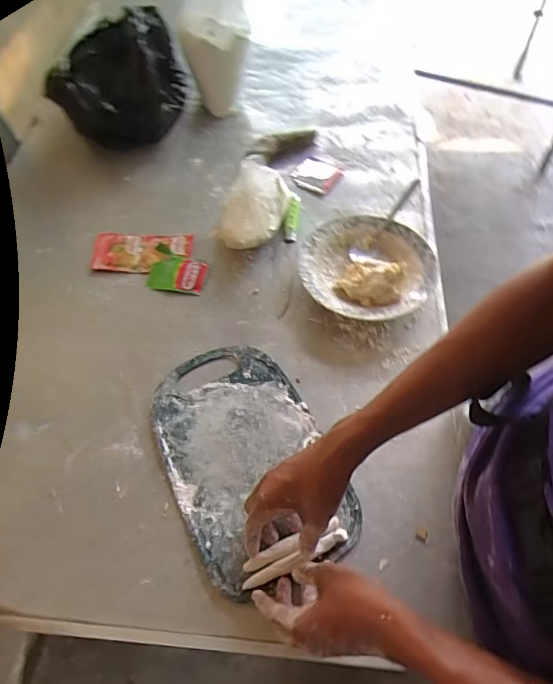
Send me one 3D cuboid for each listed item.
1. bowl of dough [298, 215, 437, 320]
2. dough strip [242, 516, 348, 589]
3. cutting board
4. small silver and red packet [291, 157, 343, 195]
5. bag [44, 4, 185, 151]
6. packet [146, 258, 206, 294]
[{"bbox_3d":[0.135,-0.112,0.680,0.195,0.049,0.186,-2,60,3],"label":"bowl of dough"},{"bbox_3d":[0.019,0.223,0.486,0.117,0.013,0.031,-19,62,-12],"label":"dough strip"},{"bbox_3d":[-0.039,0.132,0.553,0.180,0.012,0.290,-25,63,-11],"label":"cutting board"},{"bbox_3d":[0.075,-0.306,0.830,0.078,0.010,0.085,29,66,19],"label":"small silver and red packet"},{"bbox_3d":[-0.294,-0.472,0.837,0.191,0.162,0.217,9,62,7],"label":"bag"},{"bbox_3d":[-0.155,-0.105,0.706,0.088,0.012,0.058,5,60,7],"label":"packet"}]

